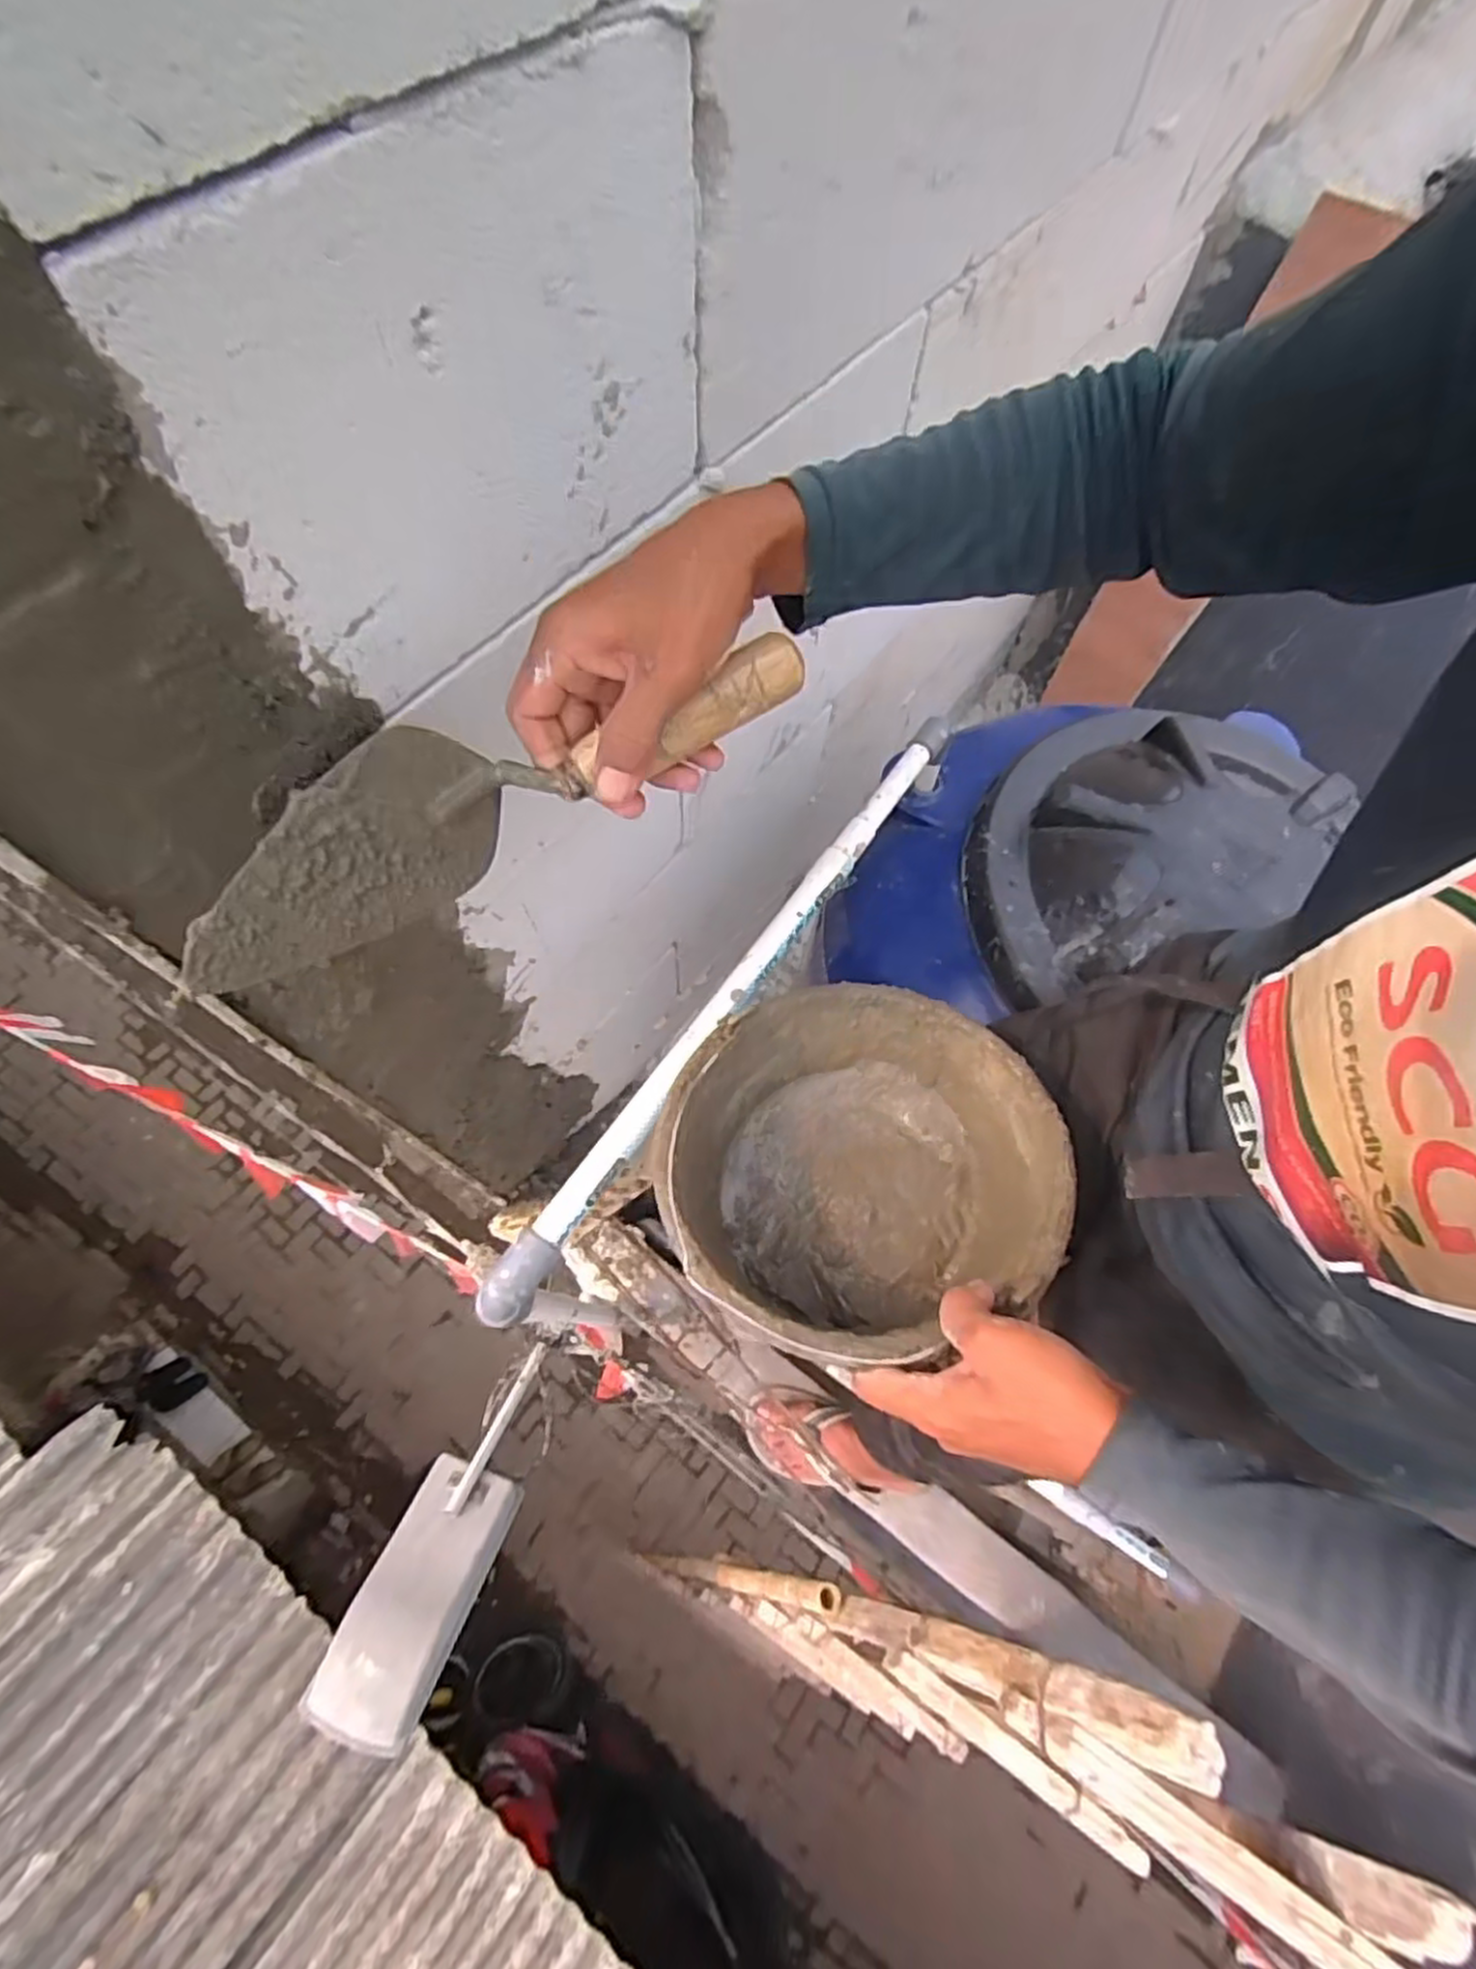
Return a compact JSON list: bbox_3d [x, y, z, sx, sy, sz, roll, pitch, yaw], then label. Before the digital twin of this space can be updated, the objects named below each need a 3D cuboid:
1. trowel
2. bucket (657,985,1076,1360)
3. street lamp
[{"bbox_3d":[-0.108,-0.092,0.372,0.301,0.077,0.056,-29,70,-9],"label":"trowel"},{"bbox_3d":[0.077,0.114,0.522,0.244,0.140,0.225,1,65,-3],"label":"bucket"},{"bbox_3d":[-0.398,0.758,1.109,0.141,0.066,0.484,19,40,6],"label":"street lamp"}]

